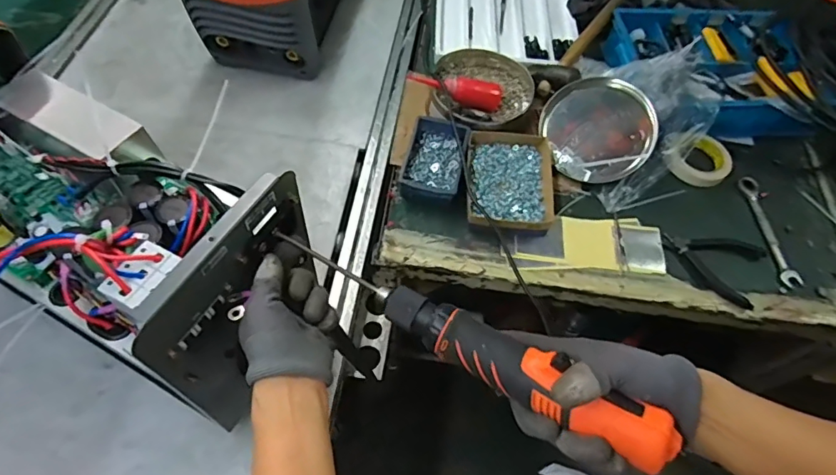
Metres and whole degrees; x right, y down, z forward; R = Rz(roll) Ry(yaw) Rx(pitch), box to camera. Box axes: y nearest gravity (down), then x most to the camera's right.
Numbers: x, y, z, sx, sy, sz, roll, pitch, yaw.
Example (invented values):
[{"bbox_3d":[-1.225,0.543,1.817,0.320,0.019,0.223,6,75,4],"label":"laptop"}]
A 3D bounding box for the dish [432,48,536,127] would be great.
[{"bbox_3d":[0.102,-0.274,0.905,0.192,0.053,0.181,1,60,-3],"label":"dish"}]

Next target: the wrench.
[{"bbox_3d":[0.592,-0.014,0.832,0.034,0.006,0.208,-2,61,-5],"label":"wrench"}]

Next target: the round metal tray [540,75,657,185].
[{"bbox_3d":[0.311,-0.187,0.852,0.174,0.029,0.177,-2,80,10],"label":"round metal tray"}]

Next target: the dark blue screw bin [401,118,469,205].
[{"bbox_3d":[0.029,-0.127,0.824,0.096,0.051,0.149,15,61,5],"label":"dark blue screw bin"}]

